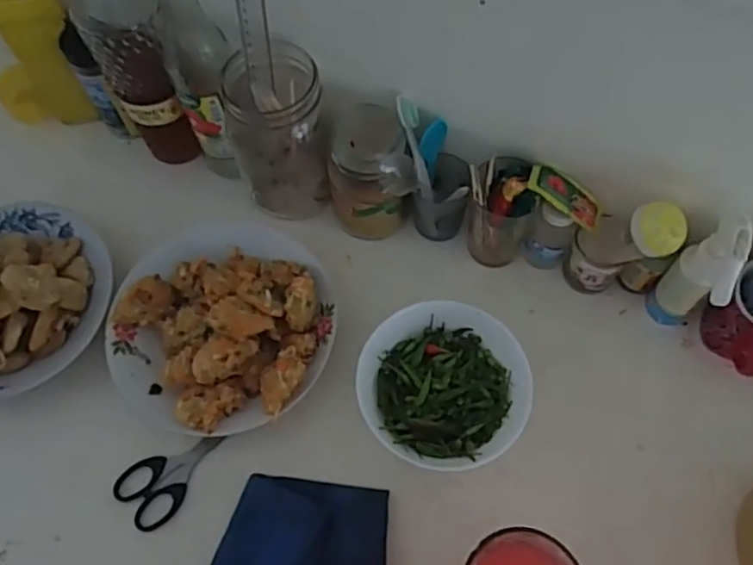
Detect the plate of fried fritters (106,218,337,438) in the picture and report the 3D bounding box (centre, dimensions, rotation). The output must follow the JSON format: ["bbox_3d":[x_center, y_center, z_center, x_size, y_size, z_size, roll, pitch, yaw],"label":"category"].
[{"bbox_3d":[-0.142,0.035,0.598,0.201,0.061,0.190,-1,64,2],"label":"plate of fried fritters"}]

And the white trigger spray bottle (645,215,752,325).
[{"bbox_3d":[0.266,0.001,0.555,0.038,0.154,0.057,17,66,10],"label":"white trigger spray bottle"}]

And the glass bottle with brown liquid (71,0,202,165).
[{"bbox_3d":[-0.219,-0.209,0.597,0.068,0.270,0.069,-29,67,-11],"label":"glass bottle with brown liquid"}]

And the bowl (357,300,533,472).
[{"bbox_3d":[0.059,0.091,0.579,0.139,0.039,0.143,-1,64,2],"label":"bowl"}]

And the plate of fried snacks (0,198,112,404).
[{"bbox_3d":[-0.350,0.001,0.616,0.181,0.068,0.199,-1,64,2],"label":"plate of fried snacks"}]

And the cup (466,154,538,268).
[{"bbox_3d":[0.112,-0.062,0.614,0.055,0.117,0.054,-1,64,2],"label":"cup"}]

